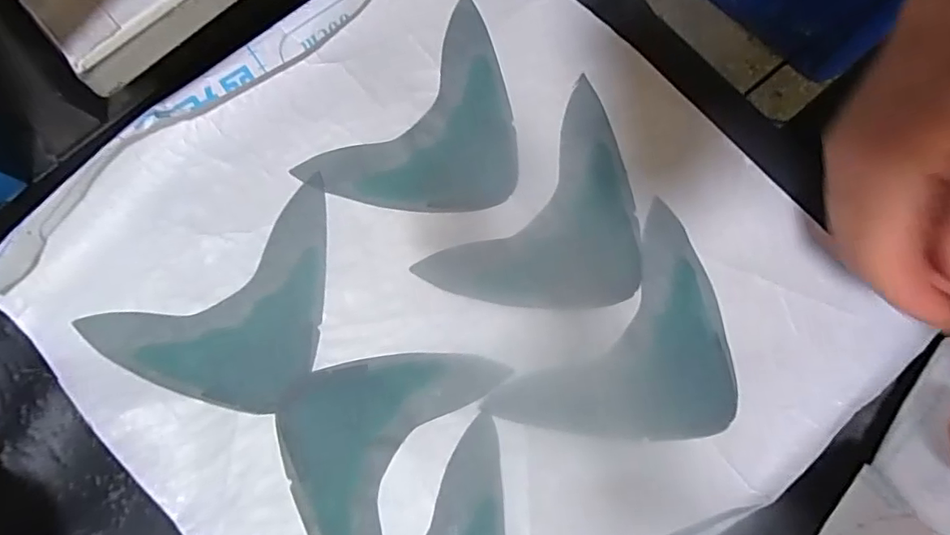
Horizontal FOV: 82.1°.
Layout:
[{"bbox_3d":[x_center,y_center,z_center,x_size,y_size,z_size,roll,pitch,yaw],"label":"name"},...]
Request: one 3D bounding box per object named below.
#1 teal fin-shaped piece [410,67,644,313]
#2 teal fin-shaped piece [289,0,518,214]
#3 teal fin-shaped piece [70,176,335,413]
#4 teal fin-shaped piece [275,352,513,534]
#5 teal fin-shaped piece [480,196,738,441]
[{"bbox_3d":[0.060,-0.026,0.369,0.114,0.005,0.167,40,84,10],"label":"teal fin-shaped piece"},{"bbox_3d":[-0.021,-0.092,0.382,0.113,0.004,0.169,41,80,4],"label":"teal fin-shaped piece"},{"bbox_3d":[-0.150,0.035,0.359,0.171,0.005,0.114,-34,85,-7],"label":"teal fin-shaped piece"},{"bbox_3d":[-0.069,0.113,0.344,0.112,0.008,0.166,28,79,8],"label":"teal fin-shaped piece"},{"bbox_3d":[0.107,0.059,0.347,0.112,0.012,0.170,40,81,10],"label":"teal fin-shaped piece"}]

